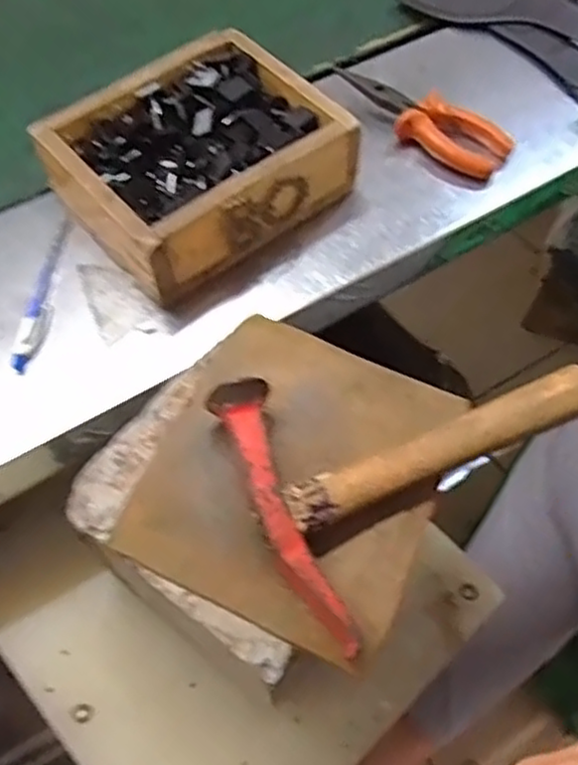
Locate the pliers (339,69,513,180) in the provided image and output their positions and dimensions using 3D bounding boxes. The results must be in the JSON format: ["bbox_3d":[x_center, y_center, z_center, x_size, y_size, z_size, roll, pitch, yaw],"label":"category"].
[{"bbox_3d":[0.103,-0.211,0.562,0.148,0.028,0.046,34,66,20],"label":"pliers"}]

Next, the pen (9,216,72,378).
[{"bbox_3d":[-0.168,-0.065,0.487,0.015,0.008,0.130,3,59,4],"label":"pen"}]

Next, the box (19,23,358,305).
[{"bbox_3d":[-0.064,-0.158,0.515,0.176,0.074,0.153,-34,64,-17],"label":"box"}]

